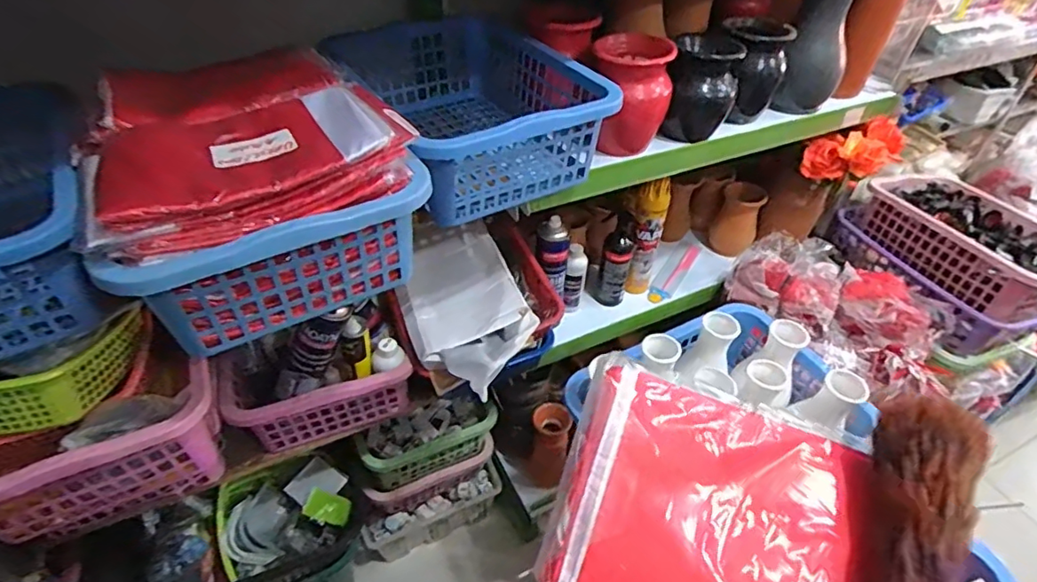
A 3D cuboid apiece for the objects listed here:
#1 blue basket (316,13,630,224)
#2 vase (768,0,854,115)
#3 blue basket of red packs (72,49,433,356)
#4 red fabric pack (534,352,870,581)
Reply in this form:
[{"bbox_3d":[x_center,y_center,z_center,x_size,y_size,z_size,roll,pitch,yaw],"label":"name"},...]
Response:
[{"bbox_3d":[-0.069,-0.271,0.847,0.312,0.164,0.391,-19,49,-20],"label":"blue basket"},{"bbox_3d":[0.533,-0.449,0.961,0.103,0.259,0.132,22,48,18],"label":"vase"},{"bbox_3d":[-0.295,-0.113,0.620,0.286,0.177,0.308,-23,50,-23],"label":"blue basket of red packs"},{"bbox_3d":[0.144,0.172,0.413,0.222,0.019,0.184,20,77,5],"label":"red fabric pack"}]

